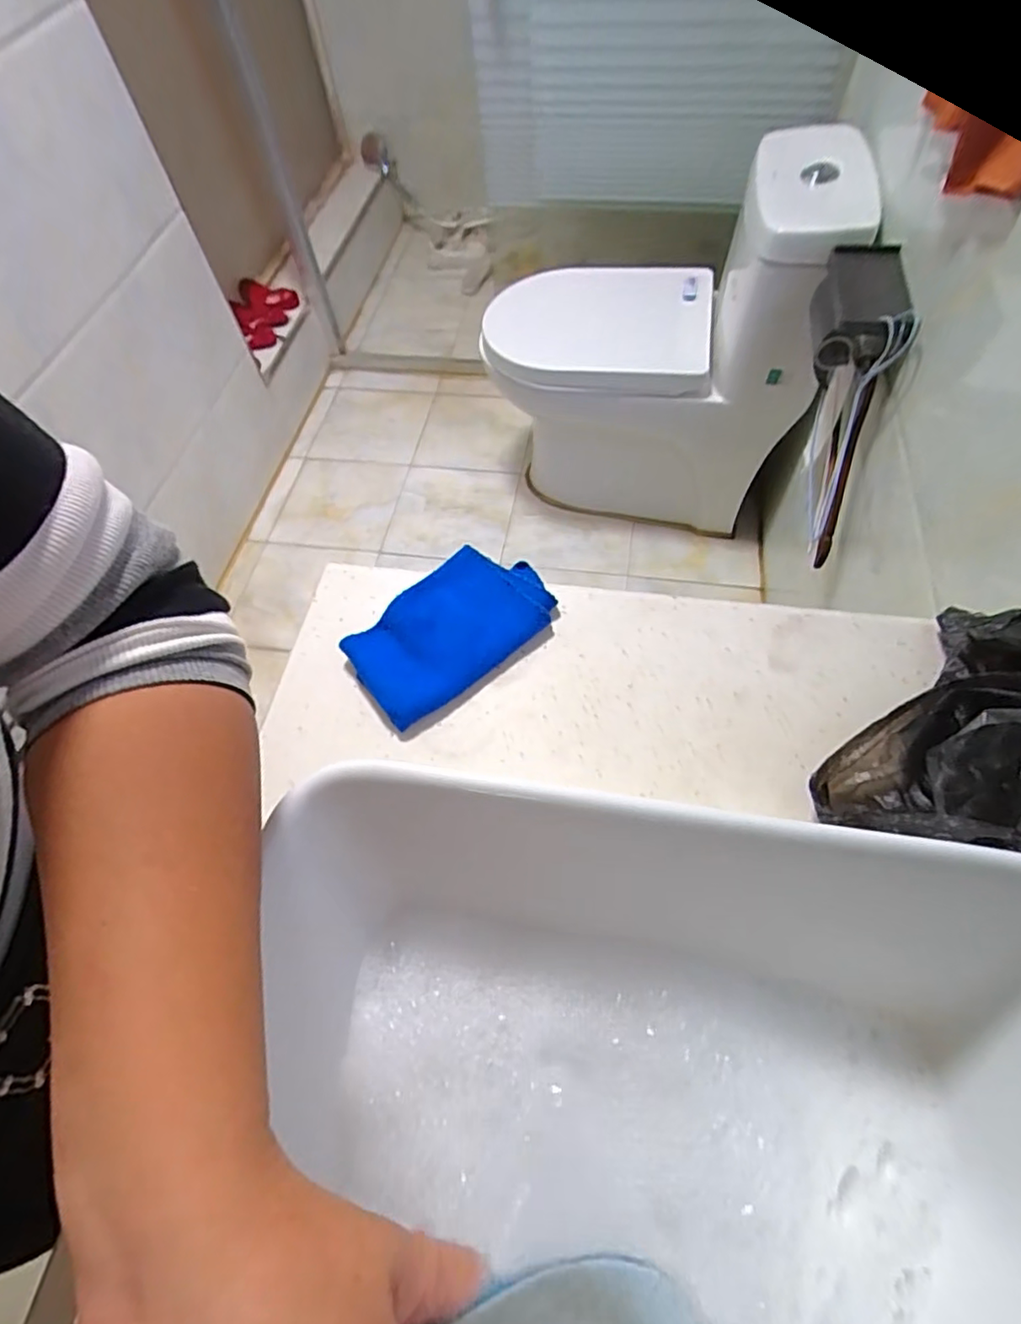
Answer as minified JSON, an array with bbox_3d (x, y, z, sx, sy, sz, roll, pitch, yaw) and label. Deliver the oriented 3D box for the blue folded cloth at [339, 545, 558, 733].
[{"bbox_3d":[-0.044,-0.024,0.463,0.150,0.016,0.091,-38,66,-17],"label":"blue folded cloth"}]

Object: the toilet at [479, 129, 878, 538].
[{"bbox_3d":[0.283,-0.680,1.376,0.677,0.683,0.421,11,62,11],"label":"toilet"}]

